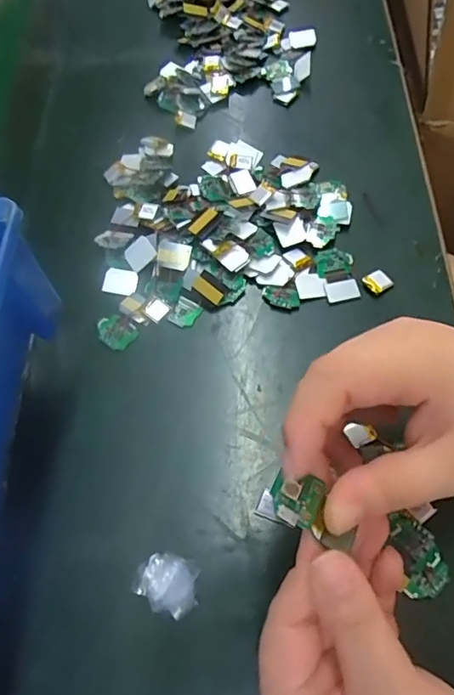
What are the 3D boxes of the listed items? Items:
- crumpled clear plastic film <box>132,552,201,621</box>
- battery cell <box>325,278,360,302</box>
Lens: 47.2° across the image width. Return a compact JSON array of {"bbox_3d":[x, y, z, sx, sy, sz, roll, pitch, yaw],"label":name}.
[{"bbox_3d":[-0.031,0.120,0.266,0.032,0.004,0.027,14,65,9],"label":"crumpled clear plastic film"},{"bbox_3d":[0.076,-0.038,0.340,0.021,0.004,0.015,-12,64,-4],"label":"battery cell"}]

